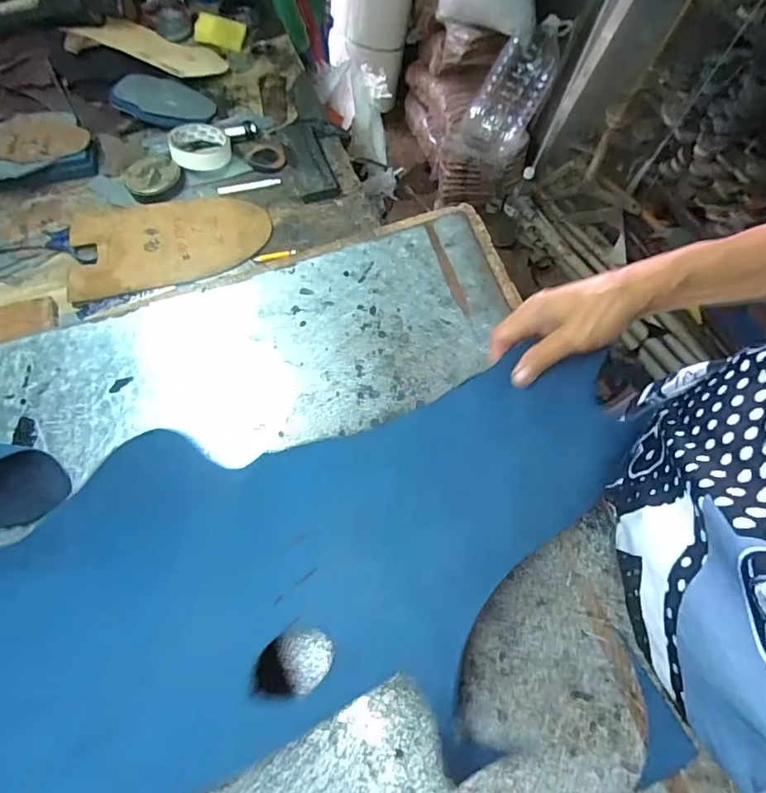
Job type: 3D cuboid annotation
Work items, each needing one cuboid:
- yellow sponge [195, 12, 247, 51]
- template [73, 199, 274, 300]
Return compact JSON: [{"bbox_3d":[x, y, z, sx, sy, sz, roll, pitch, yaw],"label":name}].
[{"bbox_3d":[-0.295,-0.663,0.890,0.096,0.011,0.050,19,96,6],"label":"yellow sponge"},{"bbox_3d":[-0.284,-0.213,0.658,0.254,0.008,0.150,-13,65,-6],"label":"template"}]

